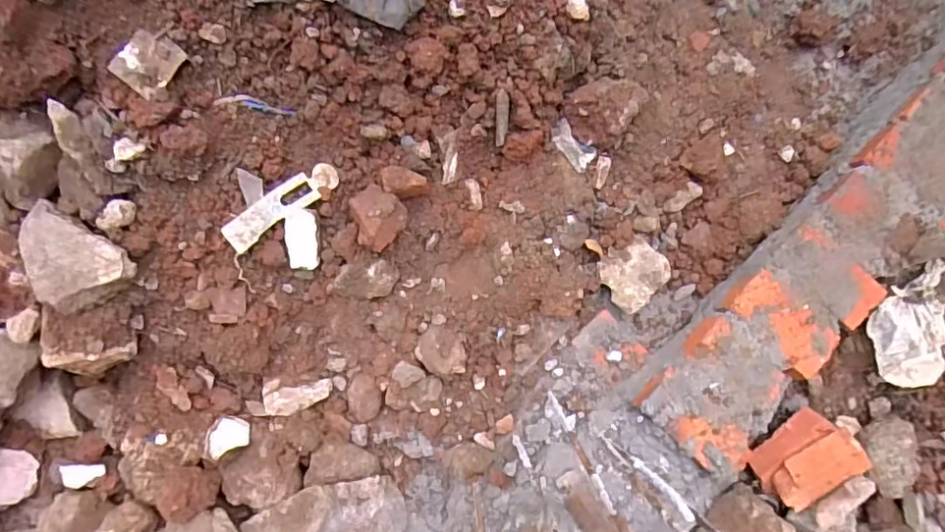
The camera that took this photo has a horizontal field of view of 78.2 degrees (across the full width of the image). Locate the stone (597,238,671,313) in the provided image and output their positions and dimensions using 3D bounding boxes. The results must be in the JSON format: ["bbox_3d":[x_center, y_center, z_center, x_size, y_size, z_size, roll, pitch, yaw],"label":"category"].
[{"bbox_3d":[0.243,0.010,0.886,0.101,0.033,0.088,-42,88,-3],"label":"stone"}]

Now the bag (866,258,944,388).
[{"bbox_3d":[0.637,0.086,0.853,0.097,0.040,0.173,-7,88,18],"label":"bag"}]

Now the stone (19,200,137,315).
[{"bbox_3d":[-0.470,-0.006,0.668,0.149,0.038,0.096,34,86,1],"label":"stone"}]

